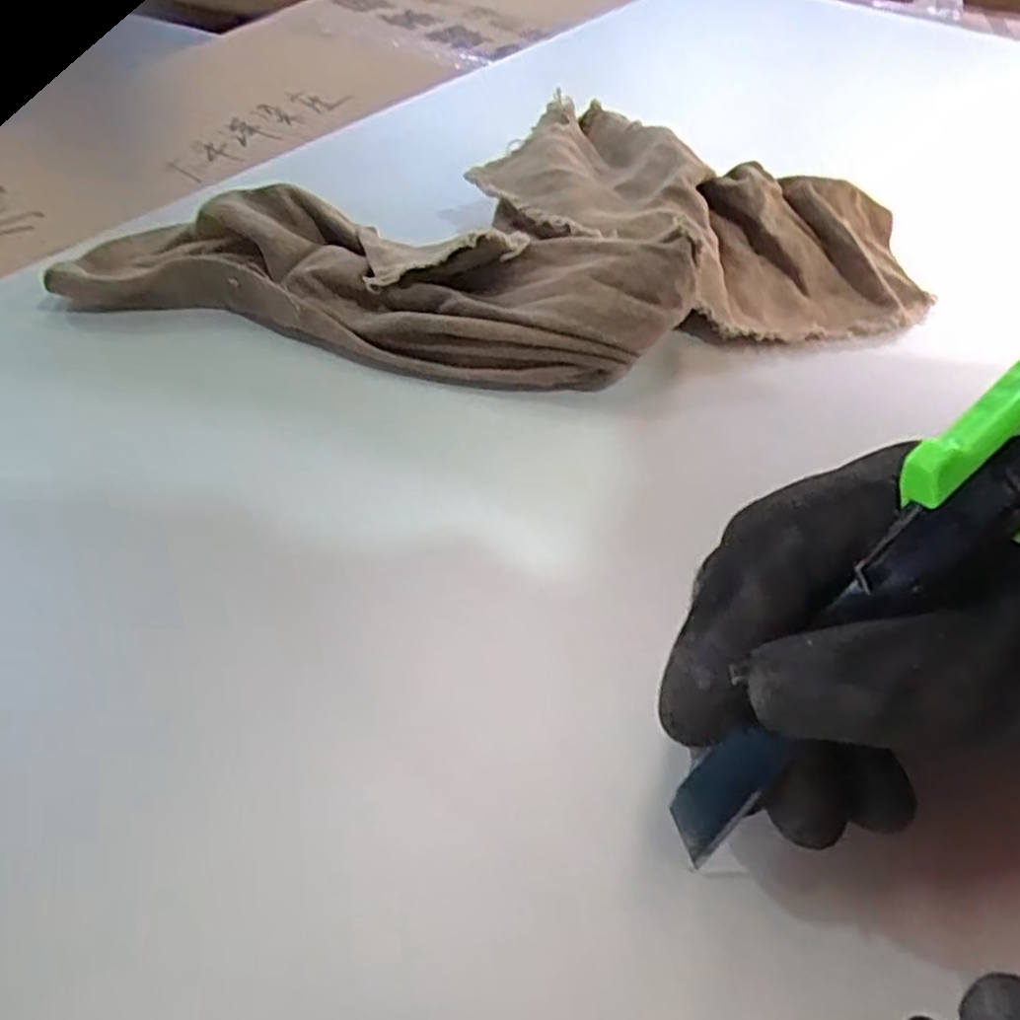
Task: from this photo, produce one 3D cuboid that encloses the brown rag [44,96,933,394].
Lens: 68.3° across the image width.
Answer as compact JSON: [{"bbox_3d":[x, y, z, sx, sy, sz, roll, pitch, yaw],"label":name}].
[{"bbox_3d":[0.008,-0.124,0.331,0.371,0.036,0.185,-15,51,-20],"label":"brown rag"}]

